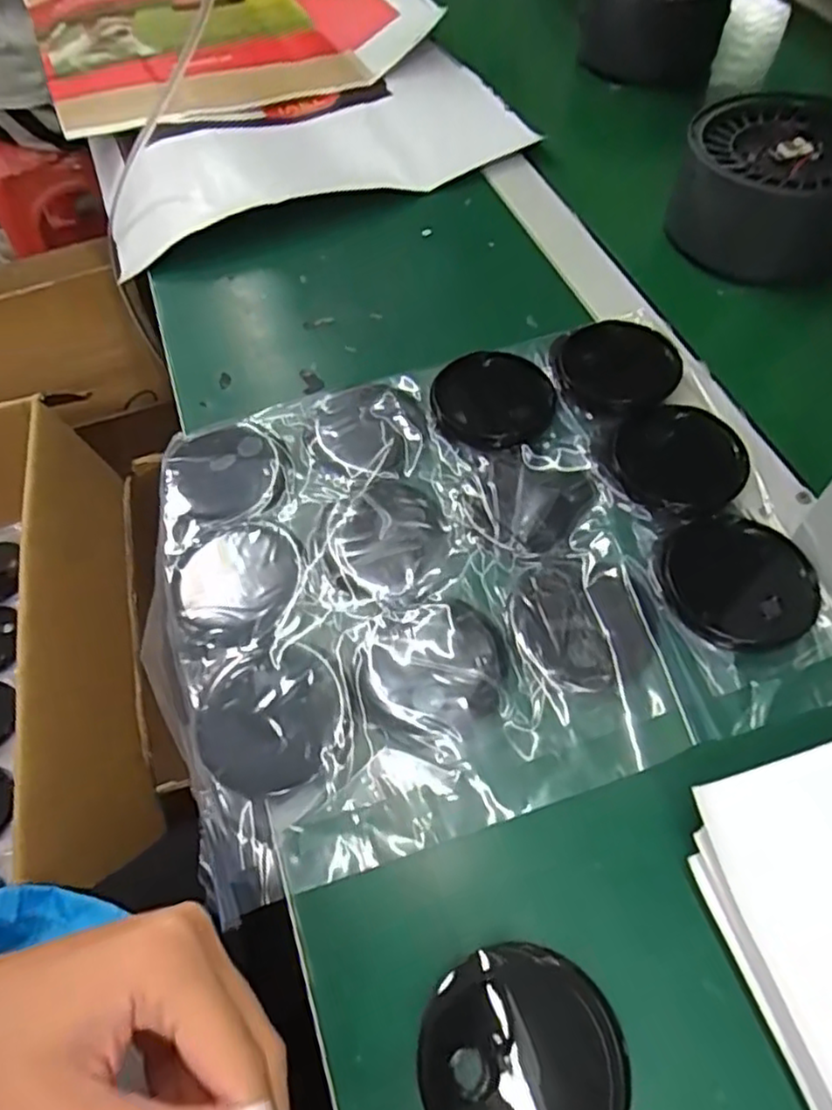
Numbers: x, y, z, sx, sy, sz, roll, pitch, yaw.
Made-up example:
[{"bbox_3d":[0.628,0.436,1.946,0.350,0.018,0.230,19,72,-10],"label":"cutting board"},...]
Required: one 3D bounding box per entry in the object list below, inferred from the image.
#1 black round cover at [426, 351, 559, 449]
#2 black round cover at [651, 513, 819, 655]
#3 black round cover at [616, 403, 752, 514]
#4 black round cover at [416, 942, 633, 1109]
[{"bbox_3d":[0.050,-0.098,0.430,0.075,0.011,0.074,-2,58,3],"label":"black round cover"},{"bbox_3d":[0.167,0.012,0.351,0.078,0.016,0.067,18,61,14],"label":"black round cover"},{"bbox_3d":[0.155,-0.056,0.399,0.072,0.014,0.073,-2,58,3],"label":"black round cover"},{"bbox_3d":[0.040,0.194,0.259,0.075,0.014,0.076,-19,59,-8],"label":"black round cover"}]

